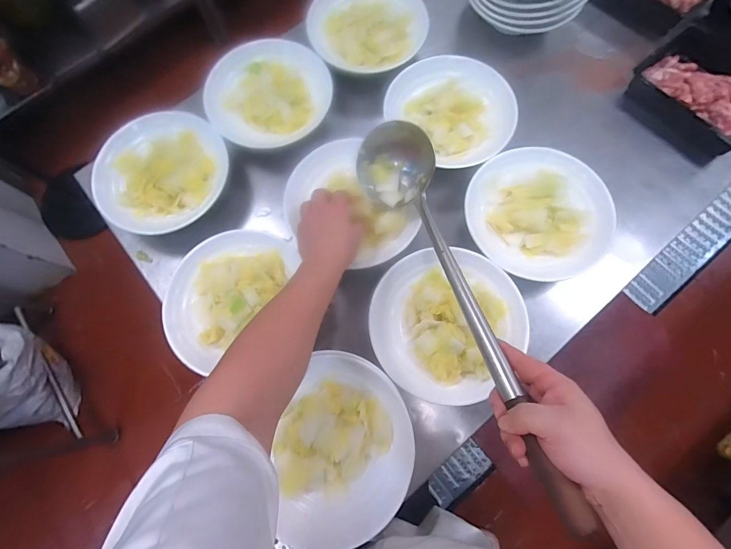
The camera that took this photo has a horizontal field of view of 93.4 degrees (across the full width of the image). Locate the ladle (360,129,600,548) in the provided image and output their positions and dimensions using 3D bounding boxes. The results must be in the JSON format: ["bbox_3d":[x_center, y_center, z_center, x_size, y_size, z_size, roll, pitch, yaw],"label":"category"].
[{"bbox_3d":[0.088,0.011,0.412,0.093,0.085,0.489,-14,61,-3],"label":"ladle"}]

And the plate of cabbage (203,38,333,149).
[{"bbox_3d":[-0.170,-0.319,0.607,0.213,0.036,0.190,-37,98,-4],"label":"plate of cabbage"}]

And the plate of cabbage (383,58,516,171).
[{"bbox_3d":[0.149,-0.281,0.595,0.181,0.056,0.209,-41,76,-10],"label":"plate of cabbage"}]

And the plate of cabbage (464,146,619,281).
[{"bbox_3d":[0.272,-0.094,0.554,0.231,0.070,0.182,17,74,6],"label":"plate of cabbage"}]

